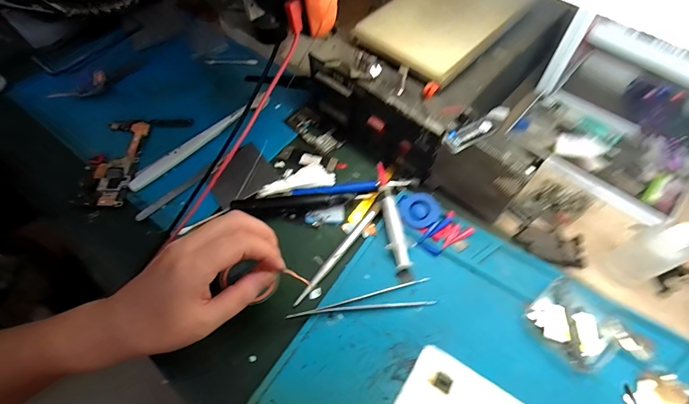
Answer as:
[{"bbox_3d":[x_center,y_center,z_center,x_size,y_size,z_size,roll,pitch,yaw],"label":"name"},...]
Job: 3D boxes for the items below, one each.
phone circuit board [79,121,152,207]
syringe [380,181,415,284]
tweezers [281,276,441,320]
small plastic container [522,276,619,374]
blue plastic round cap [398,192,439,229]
[{"bbox_3d":[-0.256,-0.046,0.407,0.052,0.010,0.116,-1,58,2],"label":"phone circuit board"},{"bbox_3d":[0.049,0.029,0.345,0.020,0.021,0.091,-9,58,-3],"label":"syringe"},{"bbox_3d":[0.016,0.092,0.318,0.129,0.006,0.024,-13,59,-6],"label":"tweezers"},{"bbox_3d":[0.189,0.101,0.300,0.054,0.017,0.061,-39,64,-20],"label":"small plastic container"},{"bbox_3d":[0.073,0.009,0.357,0.036,0.013,0.036,-1,58,2],"label":"blue plastic round cap"}]

